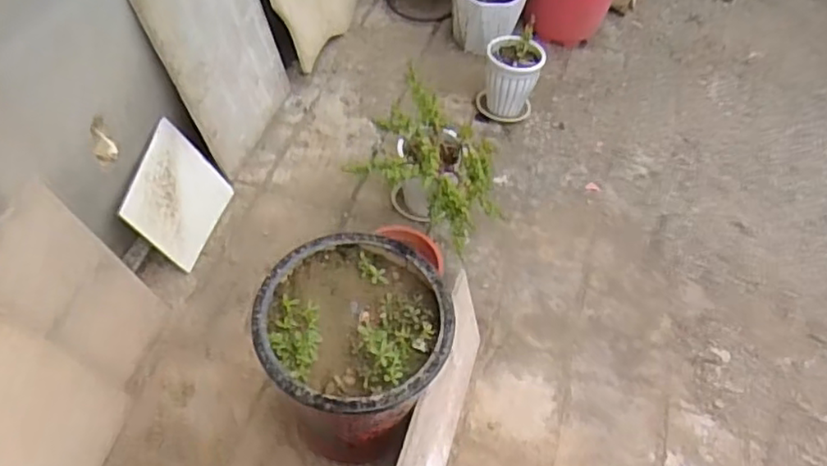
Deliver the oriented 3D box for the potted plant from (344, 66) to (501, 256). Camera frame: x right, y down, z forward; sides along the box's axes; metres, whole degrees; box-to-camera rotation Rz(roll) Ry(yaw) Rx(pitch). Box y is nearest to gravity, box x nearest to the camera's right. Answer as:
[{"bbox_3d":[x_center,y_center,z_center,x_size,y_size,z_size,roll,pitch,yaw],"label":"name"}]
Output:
[{"bbox_3d":[0.055,-0.148,1.656,0.333,0.280,0.321,24,55,12],"label":"potted plant"}]

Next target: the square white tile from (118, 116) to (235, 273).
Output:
[{"bbox_3d":[-0.571,-0.083,1.597,0.017,0.250,0.268,-1,55,35],"label":"square white tile"}]

